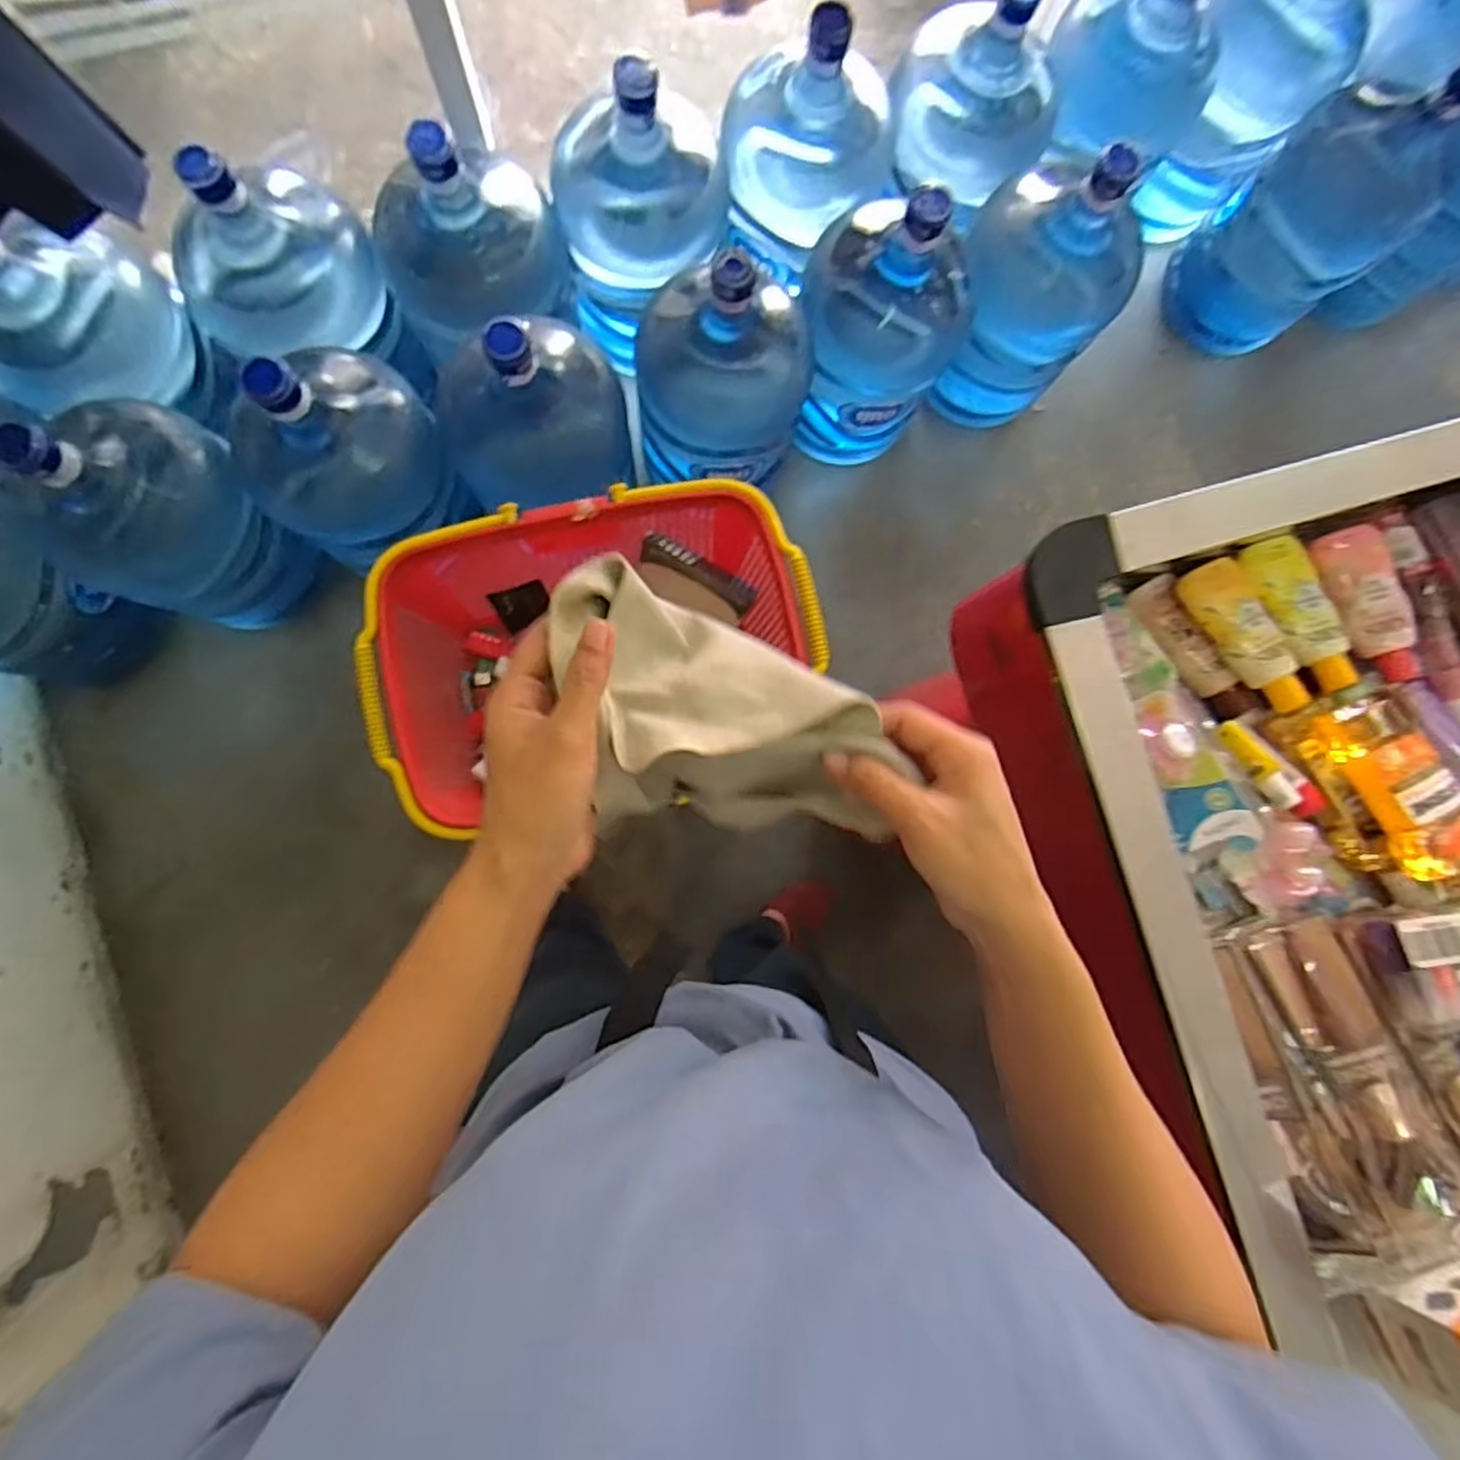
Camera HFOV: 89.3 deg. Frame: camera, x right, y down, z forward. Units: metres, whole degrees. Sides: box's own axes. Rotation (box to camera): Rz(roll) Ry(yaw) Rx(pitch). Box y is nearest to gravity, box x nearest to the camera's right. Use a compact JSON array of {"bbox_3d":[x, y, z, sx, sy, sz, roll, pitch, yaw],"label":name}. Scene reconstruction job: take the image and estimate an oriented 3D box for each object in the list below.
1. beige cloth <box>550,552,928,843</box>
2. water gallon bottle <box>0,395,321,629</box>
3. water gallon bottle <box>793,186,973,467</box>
[{"bbox_3d":[-0.001,-0.013,0.400,0.166,0.076,0.132,0,86,-4],"label":"beige cloth"},{"bbox_3d":[-0.815,-0.323,1.072,0.260,0.453,0.247,0,86,-4],"label":"water gallon bottle"},{"bbox_3d":[0.236,-0.639,1.165,0.254,0.436,0.271,0,86,-4],"label":"water gallon bottle"}]

